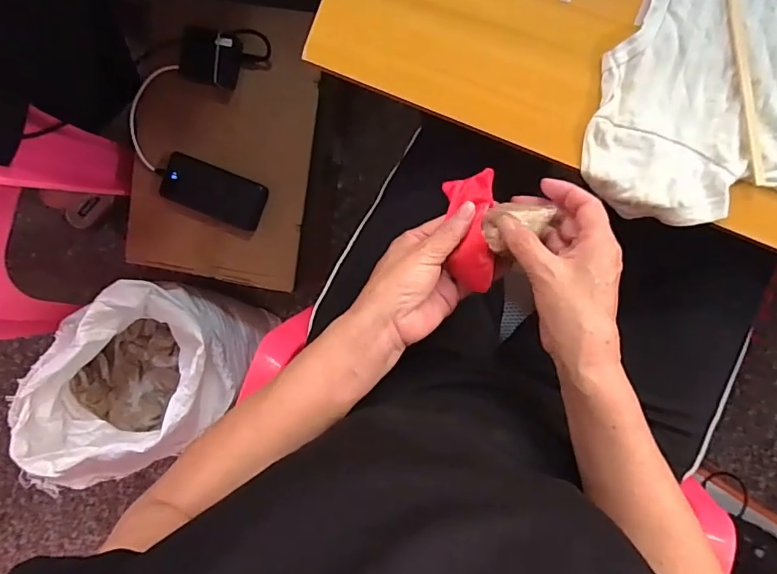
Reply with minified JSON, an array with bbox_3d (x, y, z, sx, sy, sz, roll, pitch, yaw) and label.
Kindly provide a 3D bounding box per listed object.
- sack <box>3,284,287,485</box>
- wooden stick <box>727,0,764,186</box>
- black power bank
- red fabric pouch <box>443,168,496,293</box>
[{"bbox_3d":[-0.405,0.142,0.816,0.229,0.296,0.314,40,98,2],"label":"sack"},{"bbox_3d":[0.258,-0.187,0.358,0.010,0.009,0.221,-10,94,8],"label":"wooden stick"},{"bbox_3d":[-0.266,-0.144,0.742,0.155,0.020,0.074,23,97,4],"label":"black power bank"},{"bbox_3d":[0.067,-0.044,0.396,0.037,0.024,0.093,-2,86,7],"label":"red fabric pouch"}]

